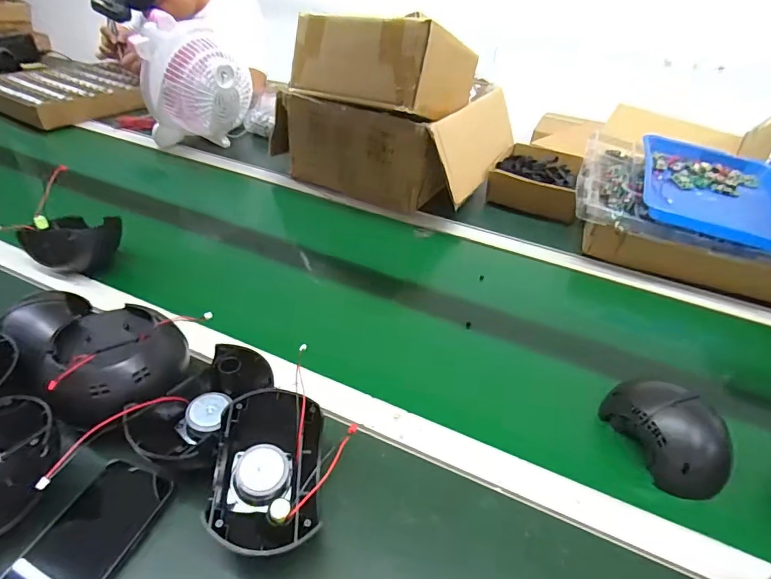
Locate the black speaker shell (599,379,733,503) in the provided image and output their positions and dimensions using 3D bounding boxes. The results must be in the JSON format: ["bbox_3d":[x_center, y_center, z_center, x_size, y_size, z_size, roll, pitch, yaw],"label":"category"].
[{"bbox_3d":[0.297,0.145,0.481,0.077,0.055,0.124,-13,41,-22],"label":"black speaker shell"}]

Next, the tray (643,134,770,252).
[{"bbox_3d":[0.599,-0.182,0.824,0.259,0.048,0.335,19,40,17],"label":"tray"}]

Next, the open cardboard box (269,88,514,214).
[{"bbox_3d":[0.021,-0.331,0.960,0.413,0.165,0.326,20,40,18],"label":"open cardboard box"}]

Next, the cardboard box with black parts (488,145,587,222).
[{"bbox_3d":[0.321,-0.232,0.976,0.171,0.068,0.227,17,39,15],"label":"cardboard box with black parts"}]

